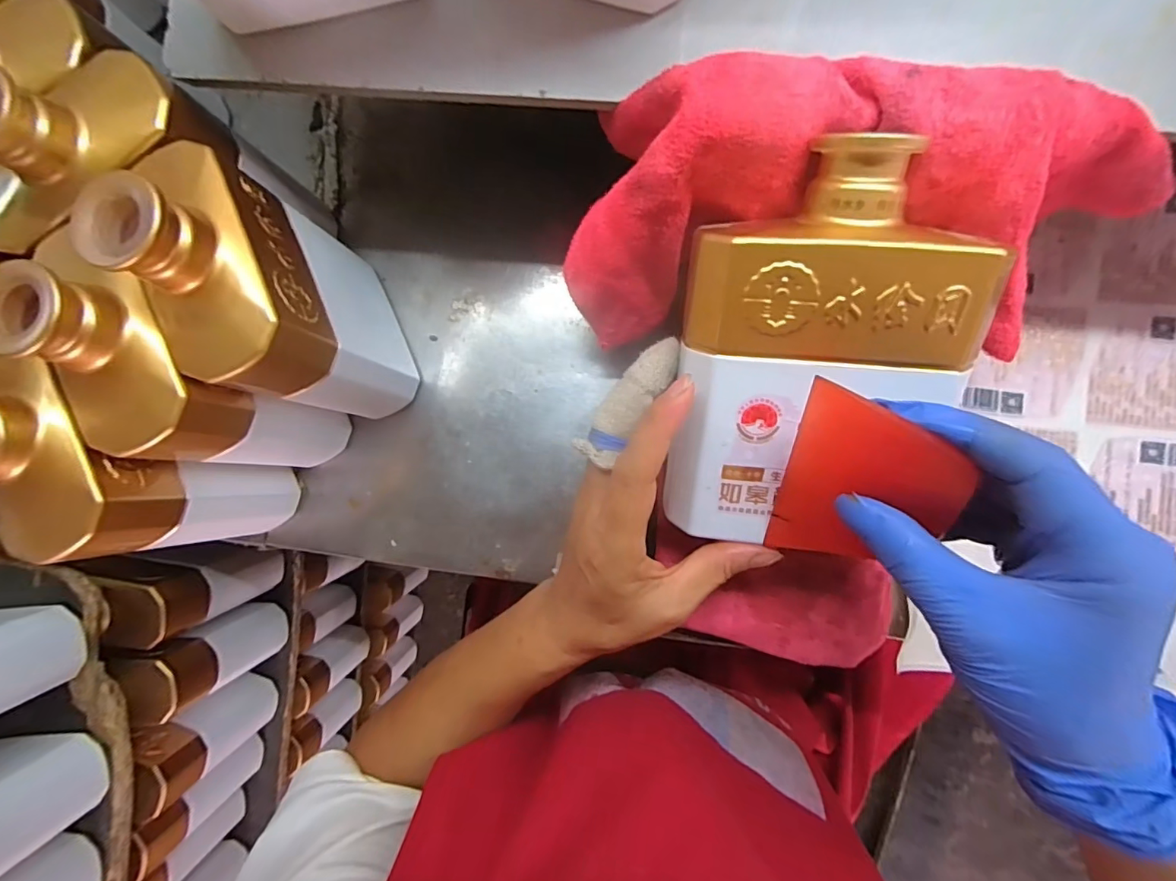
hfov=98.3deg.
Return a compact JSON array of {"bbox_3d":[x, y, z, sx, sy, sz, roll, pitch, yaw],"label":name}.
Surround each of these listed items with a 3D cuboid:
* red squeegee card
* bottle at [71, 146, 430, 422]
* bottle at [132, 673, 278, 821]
[{"bbox_3d":[0.107,0.021,0.198,0.058,0.006,0.083,17,133,22],"label":"red squeegee card"},{"bbox_3d":[-0.163,-0.076,0.272,0.058,0.161,0.121,-25,86,4],"label":"bottle"},{"bbox_3d":[-0.337,0.257,0.454,0.053,0.129,0.062,-37,90,6],"label":"bottle"}]

